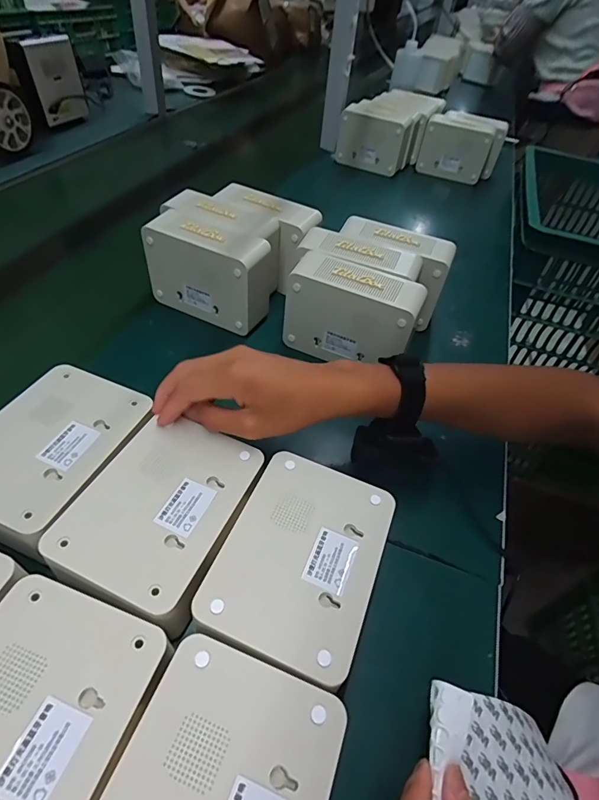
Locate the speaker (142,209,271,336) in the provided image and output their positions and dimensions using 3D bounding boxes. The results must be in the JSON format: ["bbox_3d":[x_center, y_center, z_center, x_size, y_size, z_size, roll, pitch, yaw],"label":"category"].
[{"bbox_3d":[-0.105,-0.155,0.518,0.144,0.105,0.064,20,48,11],"label":"speaker"}]

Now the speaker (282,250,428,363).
[{"bbox_3d":[0.059,-0.098,0.486,0.138,0.097,0.058,22,48,12],"label":"speaker"}]

